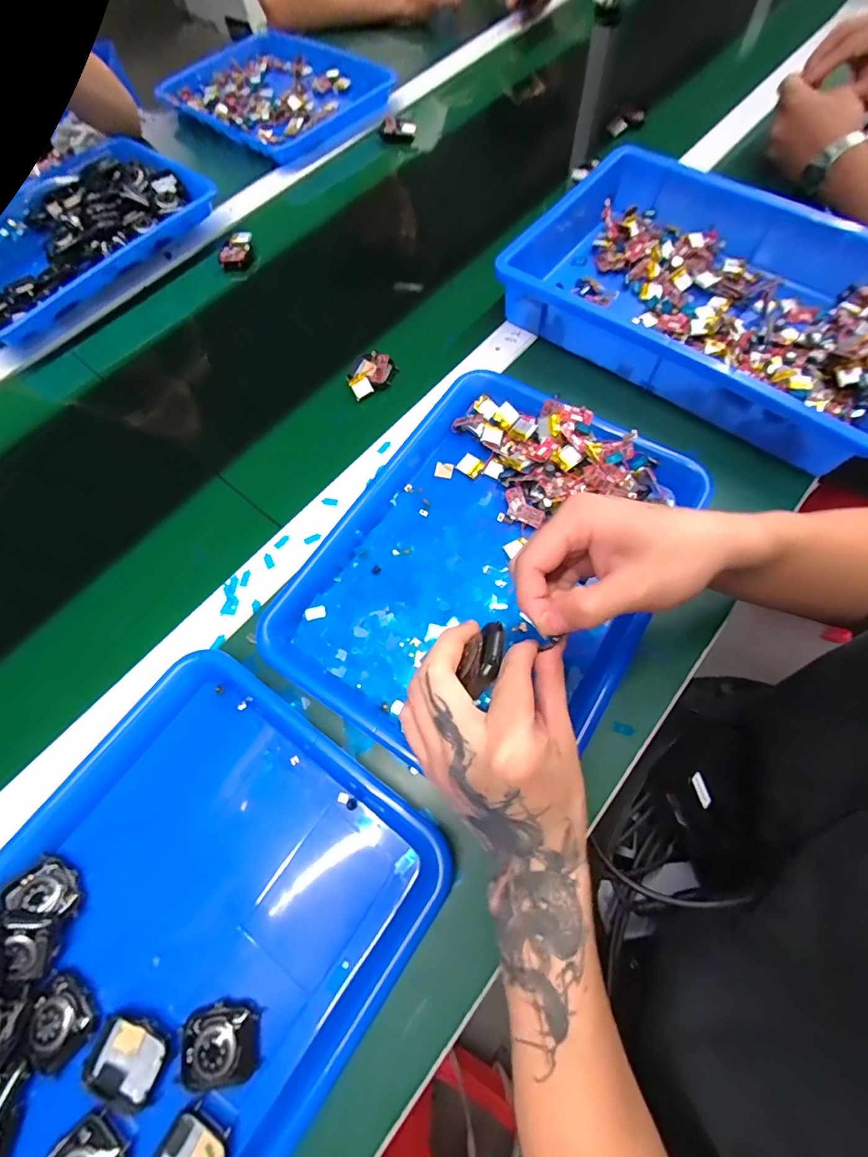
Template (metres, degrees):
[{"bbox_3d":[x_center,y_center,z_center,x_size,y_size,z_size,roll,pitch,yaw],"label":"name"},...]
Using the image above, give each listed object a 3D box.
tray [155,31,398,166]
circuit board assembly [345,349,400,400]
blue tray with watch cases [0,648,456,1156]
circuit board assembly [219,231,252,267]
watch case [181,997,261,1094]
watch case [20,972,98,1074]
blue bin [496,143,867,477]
[{"bbox_3d":[-0.243,-0.742,0.703,0.309,0.039,0.244,39,76,16],"label":"tray"},{"bbox_3d":[-0.068,-0.214,0.480,0.048,0.018,0.054,19,70,9],"label":"circuit board assembly"},{"bbox_3d":[-0.177,0.242,0.290,0.262,0.039,0.334,34,73,14],"label":"blue tray with watch cases"},{"bbox_3d":[-0.248,-0.411,0.572,0.037,0.017,0.042,-1,69,1],"label":"circuit board assembly"},{"bbox_3d":[-0.128,0.279,0.274,0.044,0.012,0.038,-9,69,-2],"label":"watch case"},{"bbox_3d":[-0.229,0.271,0.279,0.040,0.009,0.036,41,75,16],"label":"watch case"},{"bbox_3d":[0.273,-0.288,0.473,0.395,0.079,0.251,36,74,15],"label":"blue bin"}]

